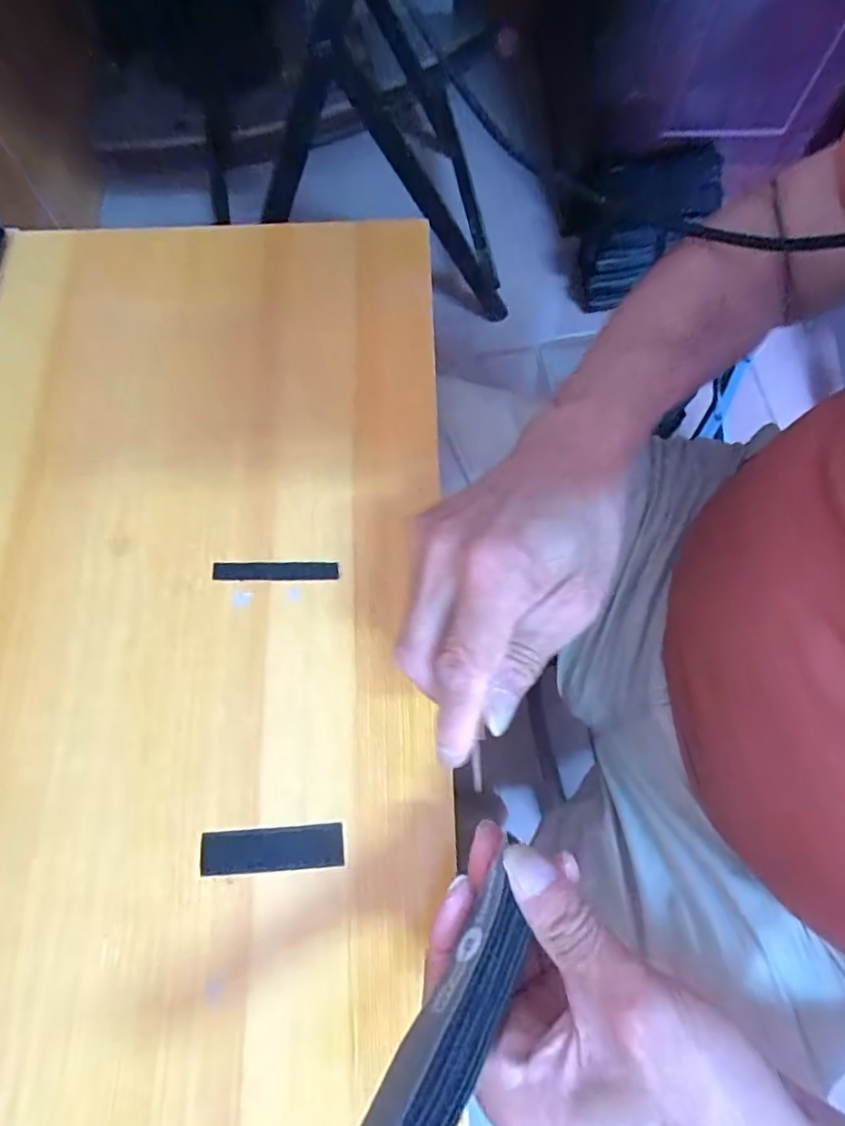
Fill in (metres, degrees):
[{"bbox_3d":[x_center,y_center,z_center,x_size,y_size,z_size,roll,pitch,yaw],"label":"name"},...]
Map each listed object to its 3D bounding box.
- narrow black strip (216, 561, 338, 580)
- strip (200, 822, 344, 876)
[{"bbox_3d":[-0.084,0.004,0.325,0.071,0.004,0.012,1,72,0],"label":"narrow black strip"},{"bbox_3d":[-0.074,0.141,0.279,0.069,0.004,0.020,-4,72,-1],"label":"strip"}]

